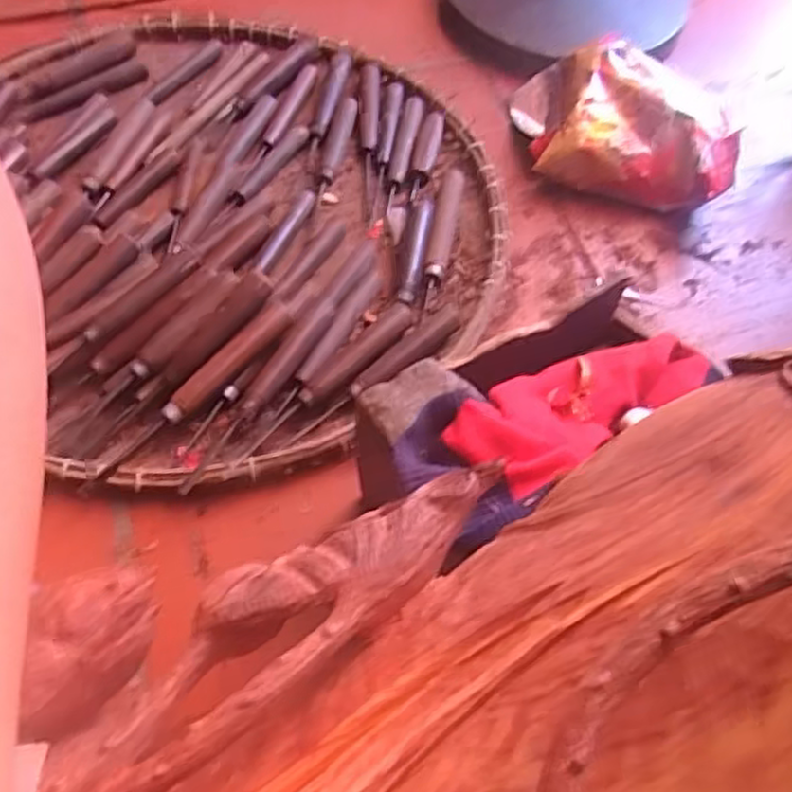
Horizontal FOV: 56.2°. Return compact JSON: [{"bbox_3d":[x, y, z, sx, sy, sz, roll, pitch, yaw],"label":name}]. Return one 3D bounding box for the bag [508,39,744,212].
[{"bbox_3d":[0.210,-0.253,0.691,0.202,0.078,0.135,17,59,8],"label":"bag"}]

